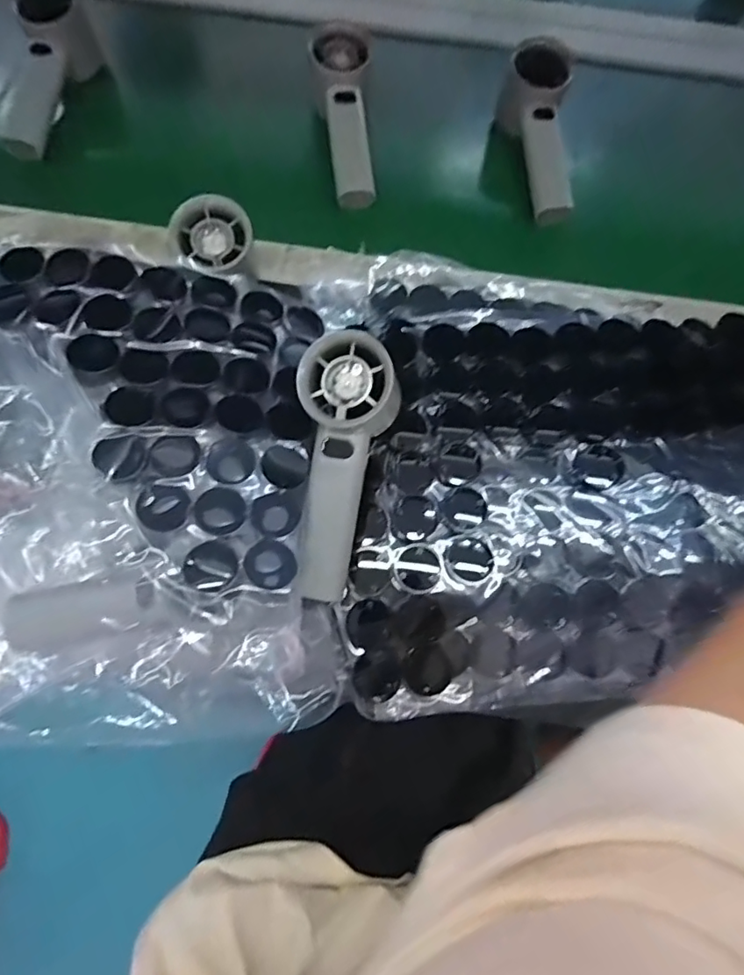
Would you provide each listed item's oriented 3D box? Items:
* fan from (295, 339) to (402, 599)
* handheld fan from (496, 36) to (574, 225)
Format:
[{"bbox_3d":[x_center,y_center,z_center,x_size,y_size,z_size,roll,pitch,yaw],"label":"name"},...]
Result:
[{"bbox_3d":[-0.020,-0.012,0.325,0.057,0.030,0.157,7,92,1],"label":"fan"},{"bbox_3d":[0.152,-0.320,0.484,0.053,0.059,0.173,-8,86,-4],"label":"handheld fan"}]

